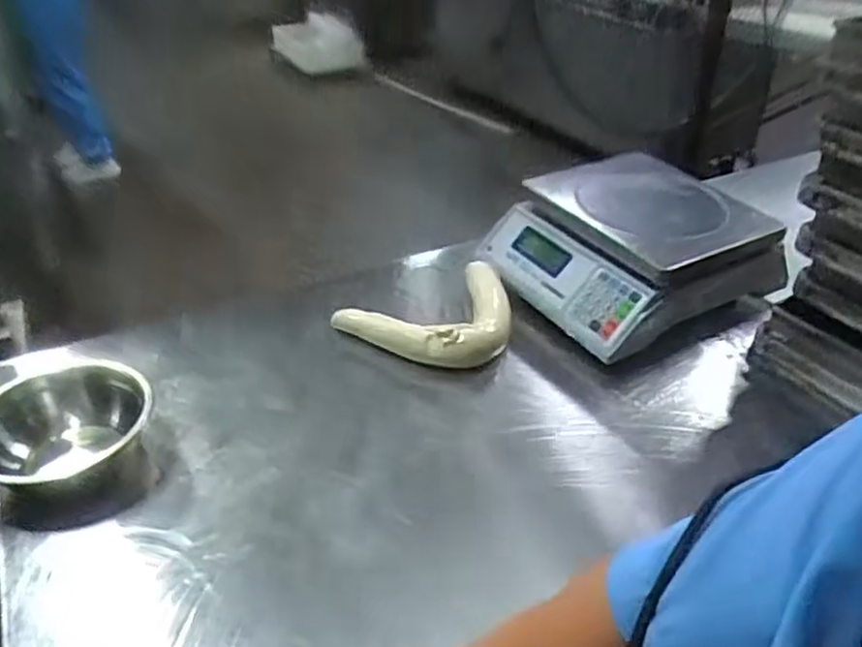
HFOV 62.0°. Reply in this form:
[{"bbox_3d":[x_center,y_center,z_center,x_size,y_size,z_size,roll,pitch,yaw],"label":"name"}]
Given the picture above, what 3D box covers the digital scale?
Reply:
[{"bbox_3d":[0.259,-0.107,0.962,0.281,0.126,0.302,-17,39,-23],"label":"digital scale"}]

